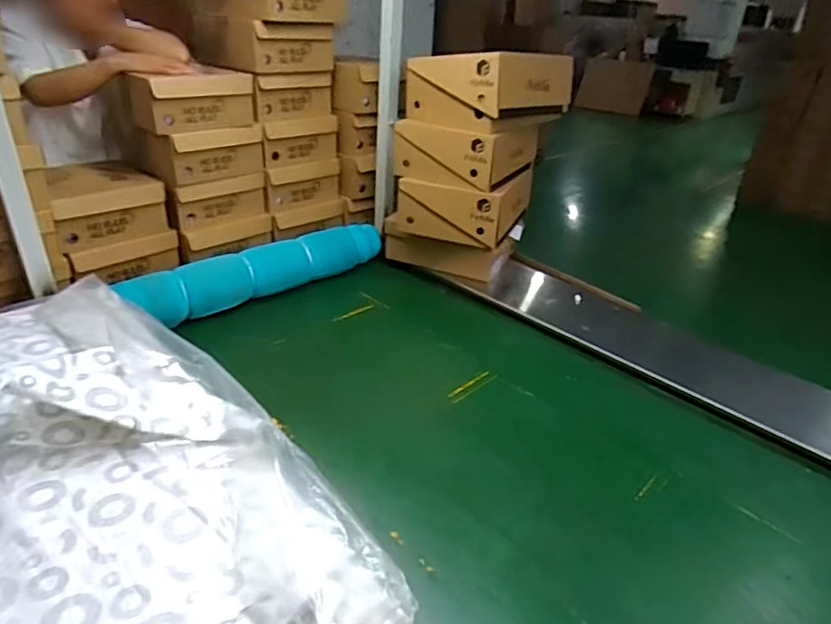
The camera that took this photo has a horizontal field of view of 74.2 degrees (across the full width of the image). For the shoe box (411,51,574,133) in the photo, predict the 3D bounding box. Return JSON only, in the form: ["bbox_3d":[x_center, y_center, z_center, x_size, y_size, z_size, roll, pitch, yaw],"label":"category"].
[{"bbox_3d":[0.195,-0.587,1.437,0.296,0.154,0.362,24,34,34],"label":"shoe box"}]

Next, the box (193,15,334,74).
[{"bbox_3d":[-0.416,-0.732,1.493,0.280,0.122,0.301,-22,37,-39],"label":"box"}]

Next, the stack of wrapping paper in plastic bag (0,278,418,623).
[{"bbox_3d":[-0.416,0.203,0.701,0.384,0.161,0.880,-22,37,-39],"label":"stack of wrapping paper in plastic bag"}]

